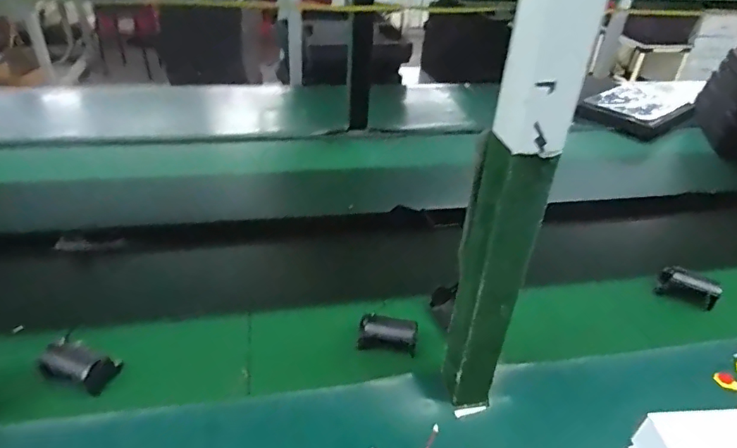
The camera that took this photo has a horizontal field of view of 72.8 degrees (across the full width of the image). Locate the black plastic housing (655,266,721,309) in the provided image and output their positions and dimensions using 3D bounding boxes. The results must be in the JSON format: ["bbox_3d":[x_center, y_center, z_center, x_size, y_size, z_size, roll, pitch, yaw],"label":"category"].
[{"bbox_3d":[0.456,0.091,0.713,0.073,0.046,0.031,21,40,22],"label":"black plastic housing"}]

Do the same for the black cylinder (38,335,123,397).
[{"bbox_3d":[-0.316,0.155,0.545,0.077,0.040,0.039,13,37,12],"label":"black cylinder"}]

